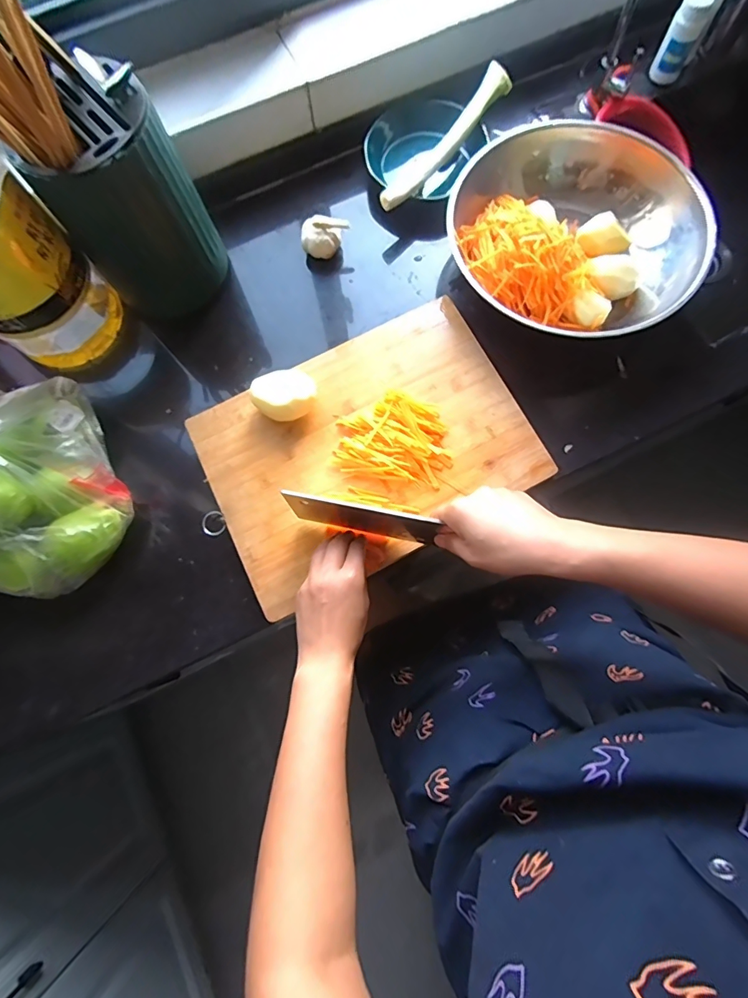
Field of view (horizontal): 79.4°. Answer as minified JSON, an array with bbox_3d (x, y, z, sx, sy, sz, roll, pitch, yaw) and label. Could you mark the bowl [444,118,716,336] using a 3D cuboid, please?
[{"bbox_3d":[0.252,-0.326,0.575,0.289,0.082,0.286,0,77,2],"label":"bowl"}]

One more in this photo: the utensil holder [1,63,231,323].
[{"bbox_3d":[-0.270,-0.328,0.517,0.148,0.188,0.127,-35,78,-6],"label":"utensil holder"}]

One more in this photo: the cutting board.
[{"bbox_3d":[-0.009,-0.067,0.532,0.368,0.026,0.263,-27,77,-5],"label":"cutting board"}]

